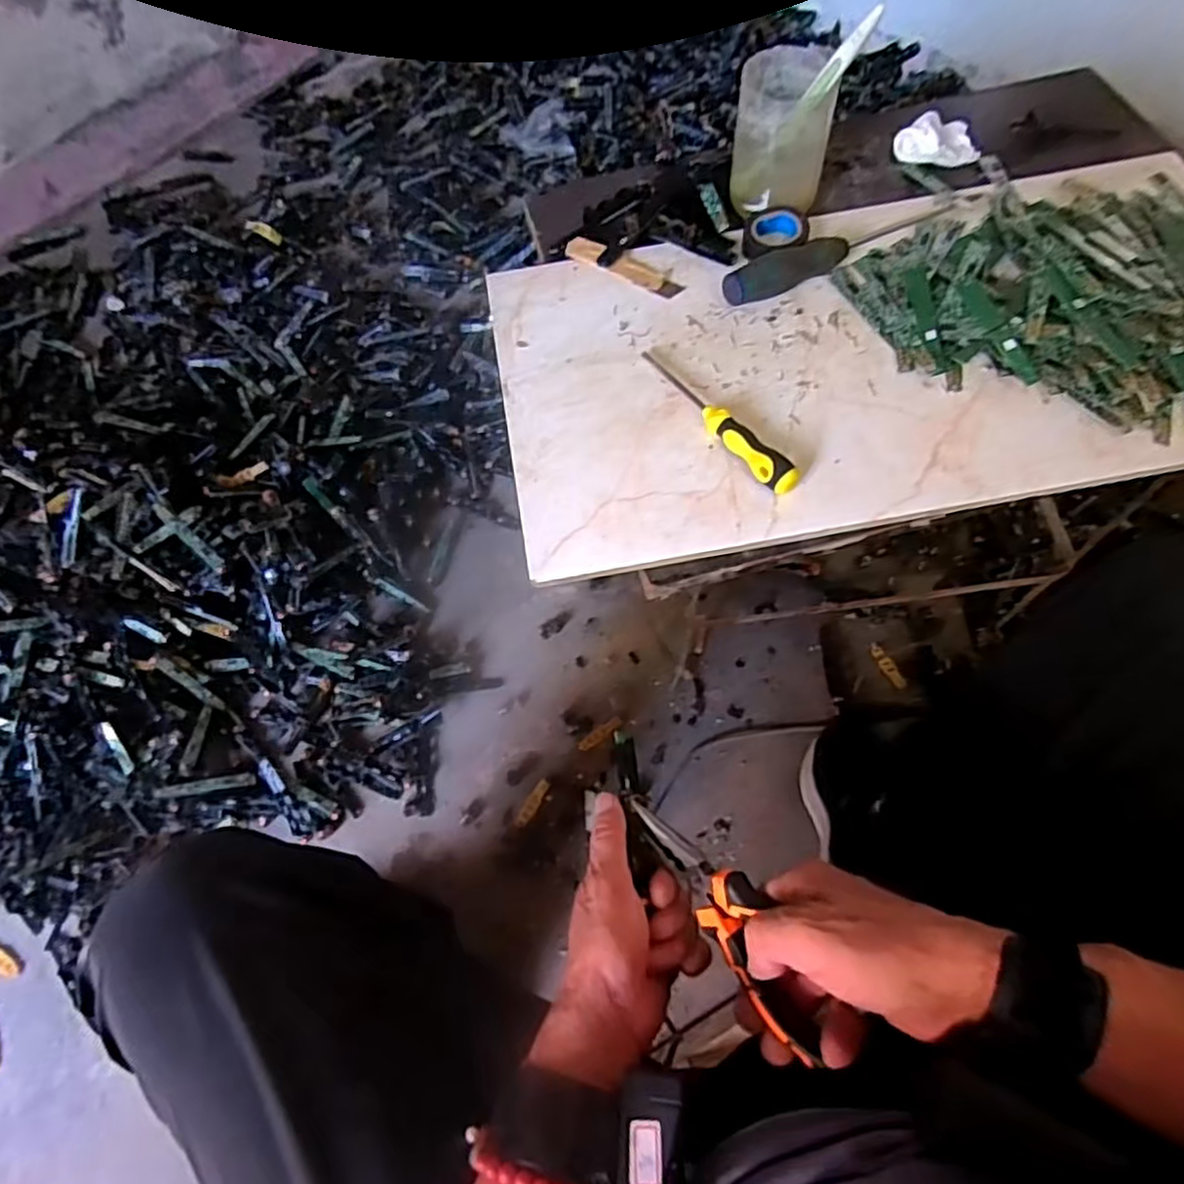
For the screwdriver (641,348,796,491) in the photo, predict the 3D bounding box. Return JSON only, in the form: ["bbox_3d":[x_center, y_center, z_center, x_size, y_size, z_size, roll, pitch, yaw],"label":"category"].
[{"bbox_3d":[0.091,-0.130,0.512,0.021,0.024,0.160,-31,65,-12],"label":"screwdriver"}]

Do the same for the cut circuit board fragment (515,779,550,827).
[{"bbox_3d":[-0.073,0.260,0.867,0.016,0.004,0.062,30,68,17],"label":"cut circuit board fragment"}]

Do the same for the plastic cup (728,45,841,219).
[{"bbox_3d":[0.158,-0.384,0.580,0.077,0.113,0.083,-1,66,2],"label":"plastic cup"}]

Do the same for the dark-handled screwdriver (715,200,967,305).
[{"bbox_3d":[0.206,-0.281,0.572,0.224,0.030,0.026,-26,64,-10],"label":"dark-handled screwdriver"}]

